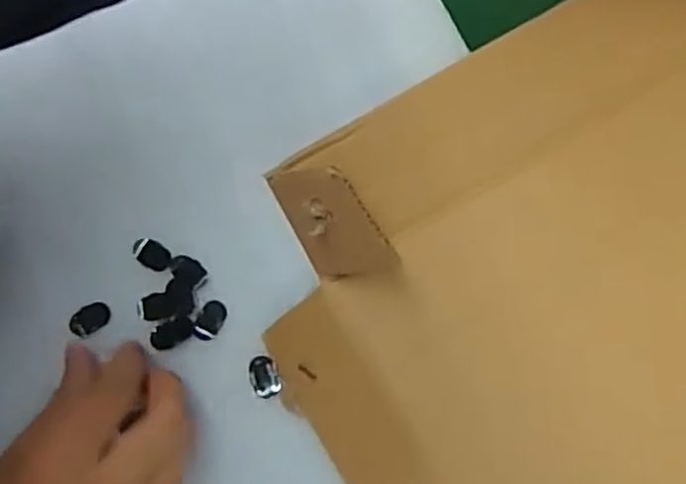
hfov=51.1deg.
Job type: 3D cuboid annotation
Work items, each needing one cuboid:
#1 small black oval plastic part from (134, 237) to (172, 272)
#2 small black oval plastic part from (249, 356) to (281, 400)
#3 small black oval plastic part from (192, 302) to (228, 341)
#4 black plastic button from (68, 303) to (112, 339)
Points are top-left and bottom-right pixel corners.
[{"bbox_3d":[-0.095,0.006,0.355,0.020,0.004,0.013,33,79,7],"label":"small black oval plastic part"},{"bbox_3d":[-0.037,0.064,0.341,0.013,0.005,0.020,-19,78,-5],"label":"small black oval plastic part"},{"bbox_3d":[-0.064,0.038,0.347,0.012,0.004,0.019,21,78,4],"label":"small black oval plastic part"},{"bbox_3d":[-0.123,0.038,0.348,0.020,0.004,0.014,-32,79,-8],"label":"black plastic button"}]

